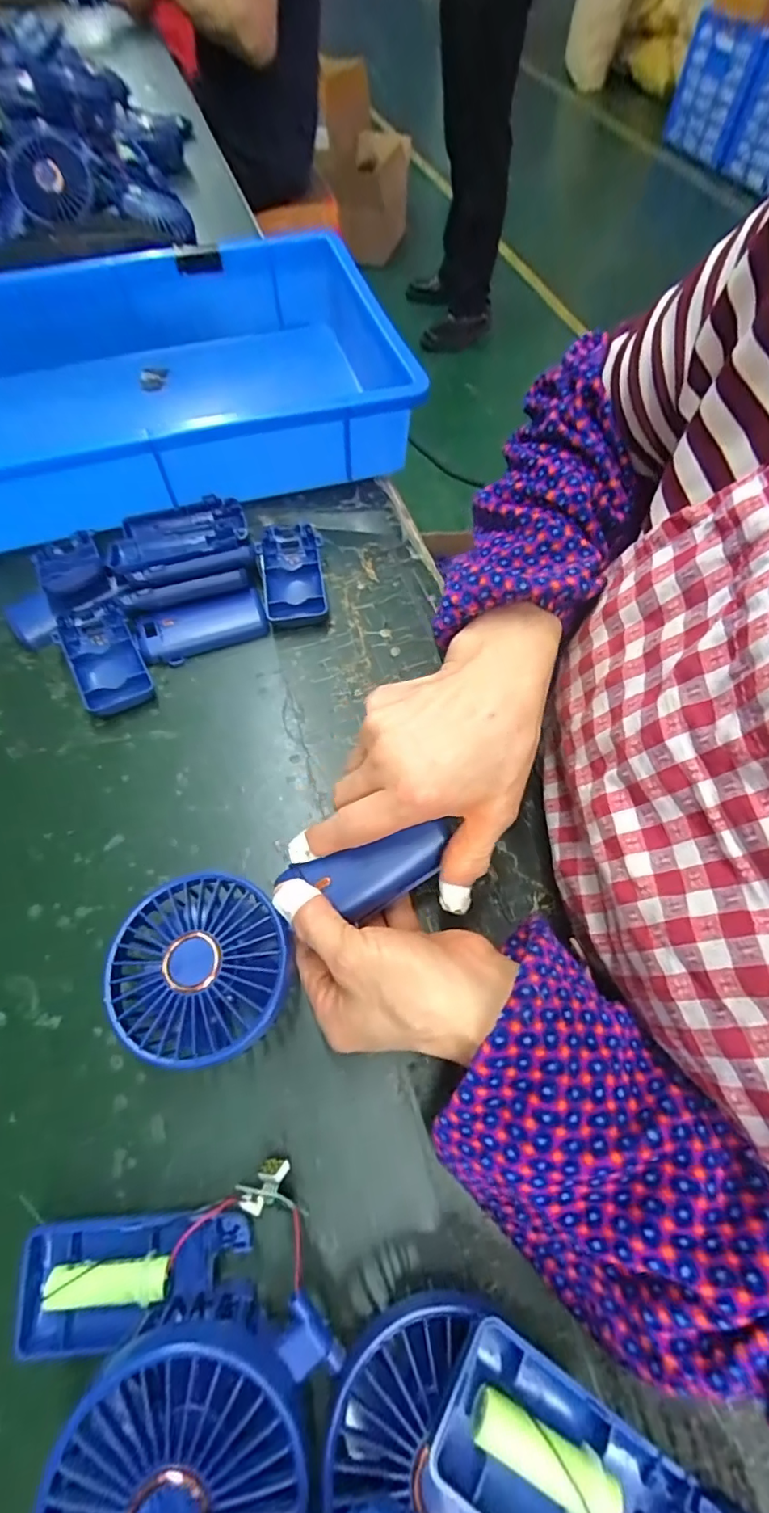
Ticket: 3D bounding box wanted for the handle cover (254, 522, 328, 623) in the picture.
[{"bbox_3d":[-0.074,-0.147,0.434,0.048,0.020,0.098,-9,63,-6],"label":"handle cover"}]

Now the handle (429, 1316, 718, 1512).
[{"bbox_3d":[0.063,0.243,0.181,0.093,0.018,0.043,29,66,13],"label":"handle"}]

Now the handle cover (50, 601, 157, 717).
[{"bbox_3d":[-0.202,-0.072,0.393,0.046,0.017,0.097,-26,66,-14],"label":"handle cover"}]

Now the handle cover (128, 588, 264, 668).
[{"bbox_3d":[-0.134,-0.096,0.399,0.090,0.018,0.036,-20,65,-11],"label":"handle cover"}]

